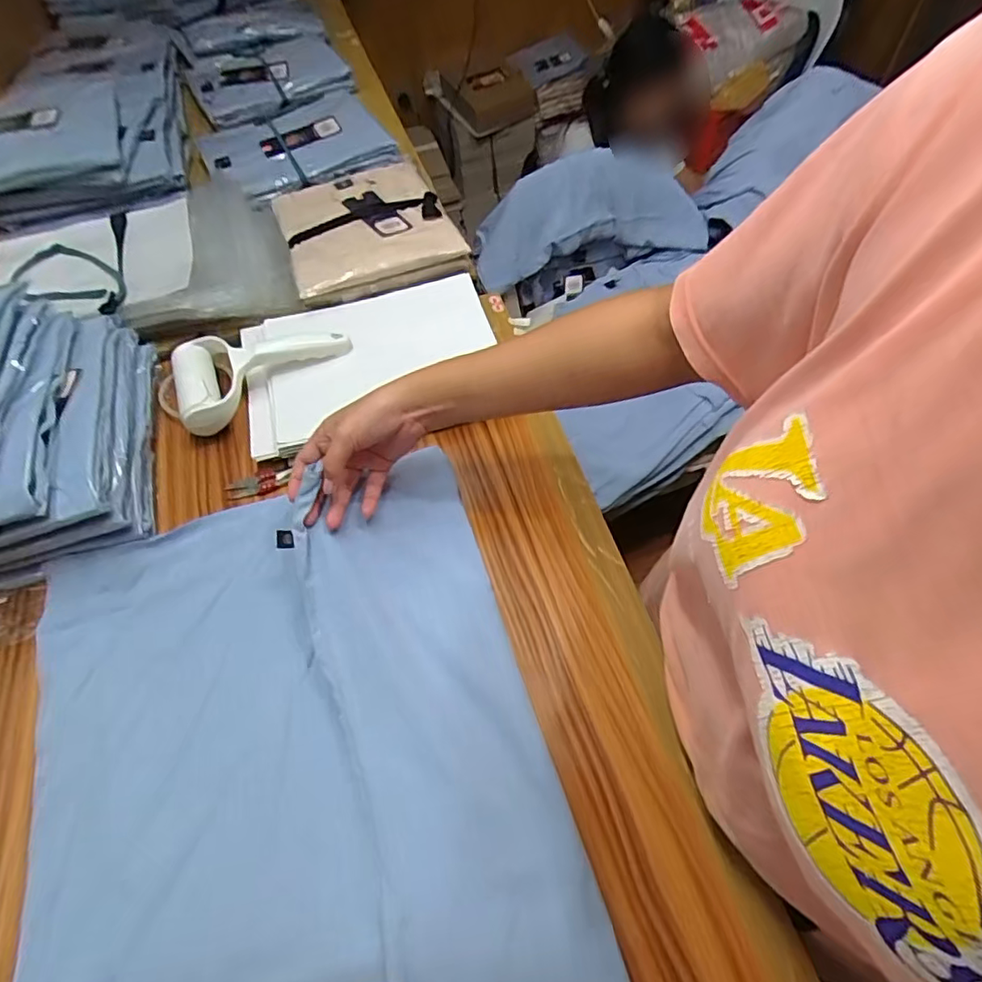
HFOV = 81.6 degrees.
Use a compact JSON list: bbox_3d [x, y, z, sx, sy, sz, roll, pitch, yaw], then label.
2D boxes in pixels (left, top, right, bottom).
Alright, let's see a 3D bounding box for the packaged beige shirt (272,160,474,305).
[{"bbox_3d":[-0.169,-0.356,0.755,0.207,0.038,0.260,-19,59,-10],"label":"packaged beige shirt"}]

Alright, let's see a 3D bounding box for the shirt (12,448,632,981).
[{"bbox_3d":[-0.163,0.287,0.377,0.457,0.060,0.651,-16,58,-10],"label":"shirt"}]

